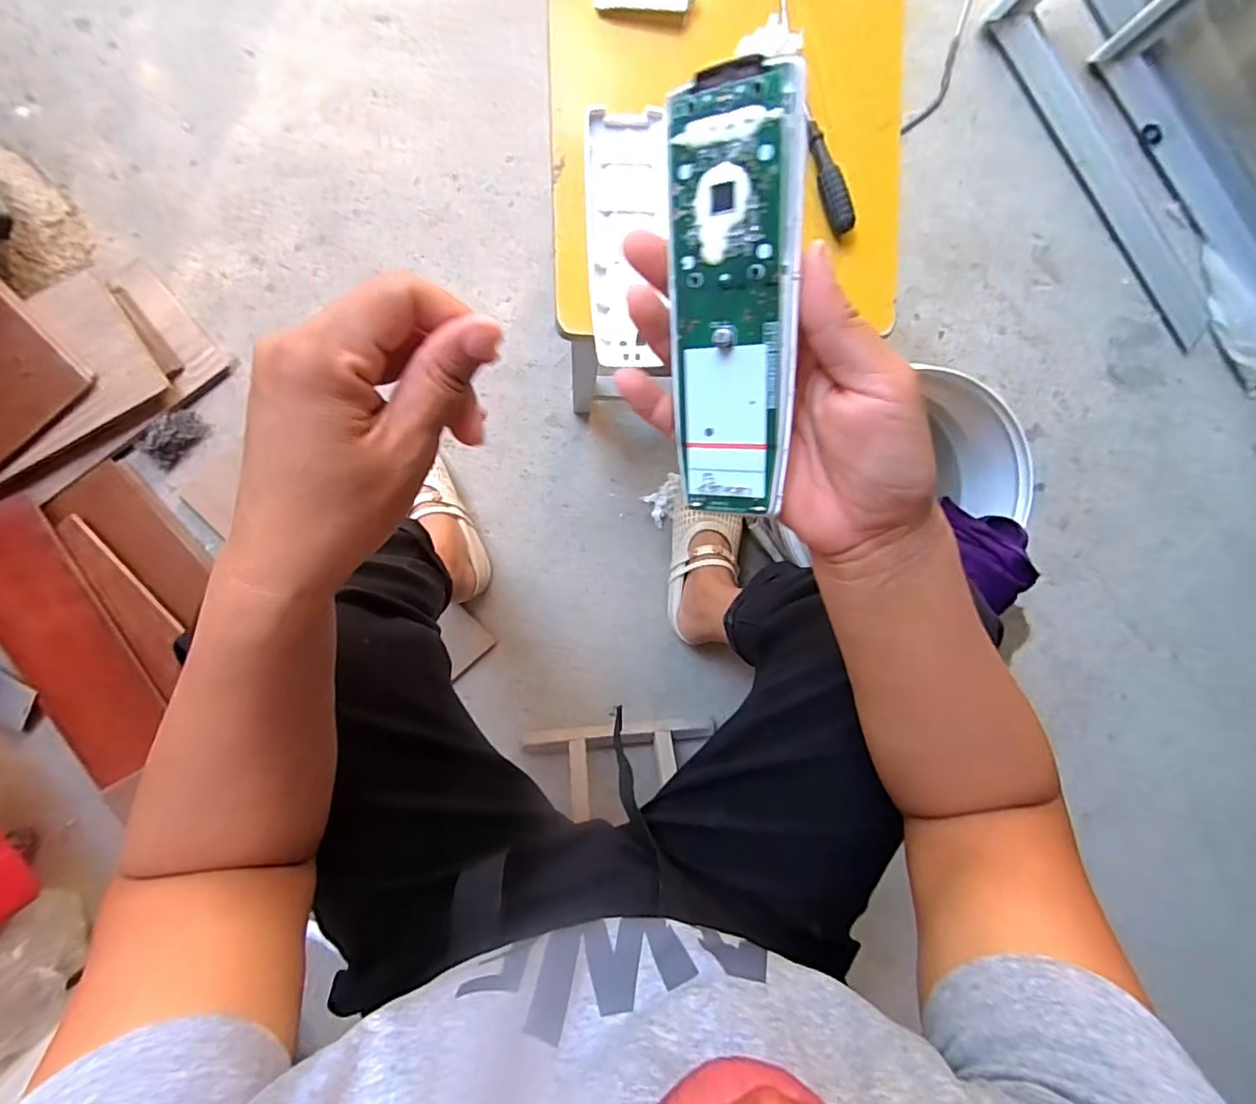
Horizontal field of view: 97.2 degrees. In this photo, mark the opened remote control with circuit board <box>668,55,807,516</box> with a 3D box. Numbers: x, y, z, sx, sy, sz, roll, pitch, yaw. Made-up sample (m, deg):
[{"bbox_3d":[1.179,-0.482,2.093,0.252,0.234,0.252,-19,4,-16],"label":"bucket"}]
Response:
[{"bbox_3d":[0.040,-0.091,0.214,0.047,0.010,0.154,8,114,27],"label":"opened remote control with circuit board"}]

